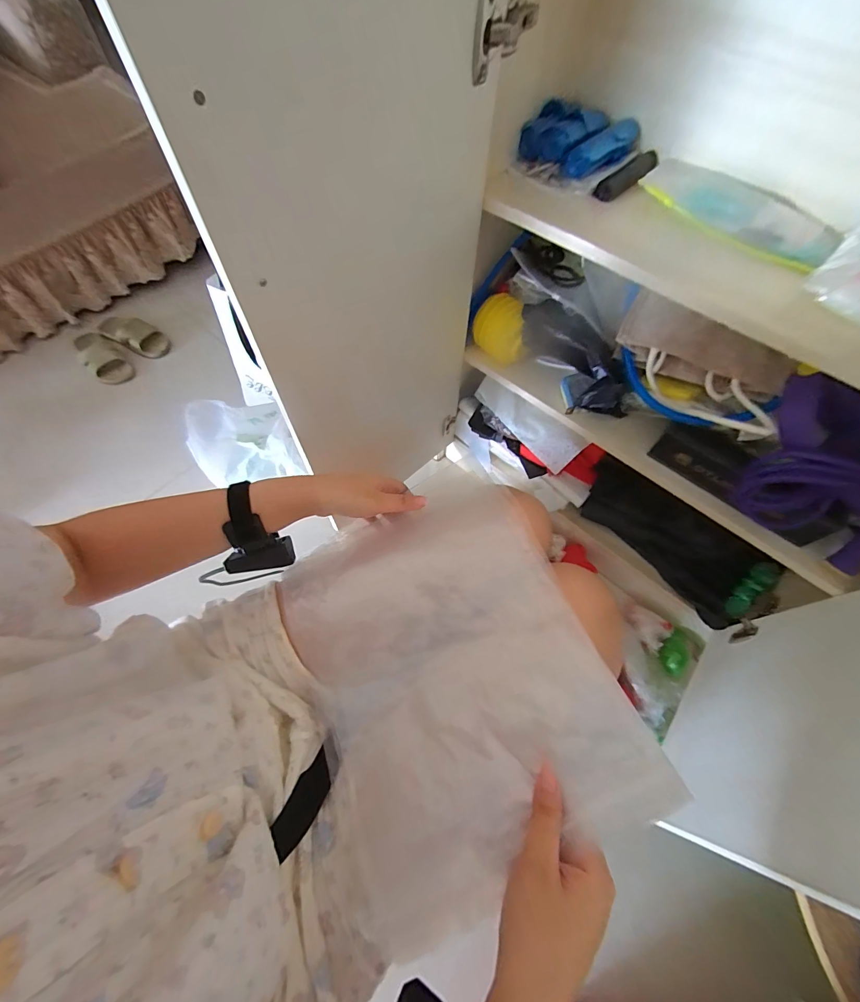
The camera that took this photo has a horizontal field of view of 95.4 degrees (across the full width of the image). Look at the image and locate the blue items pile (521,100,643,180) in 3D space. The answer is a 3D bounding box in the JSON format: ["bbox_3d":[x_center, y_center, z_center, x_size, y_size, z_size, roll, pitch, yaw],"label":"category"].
[{"bbox_3d":[0.202,-0.485,0.519,0.137,0.037,0.104,-40,70,-21],"label":"blue items pile"}]

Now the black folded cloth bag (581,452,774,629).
[{"bbox_3d":[0.456,0.069,0.767,0.348,0.152,0.045,39,38,14],"label":"black folded cloth bag"}]

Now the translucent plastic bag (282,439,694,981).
[{"bbox_3d":[0.005,0.134,0.366,0.257,0.038,0.357,-28,57,1],"label":"translucent plastic bag"}]

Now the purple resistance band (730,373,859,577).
[{"bbox_3d":[0.516,-0.024,0.499,0.219,0.141,0.130,25,63,11],"label":"purple resistance band"}]

